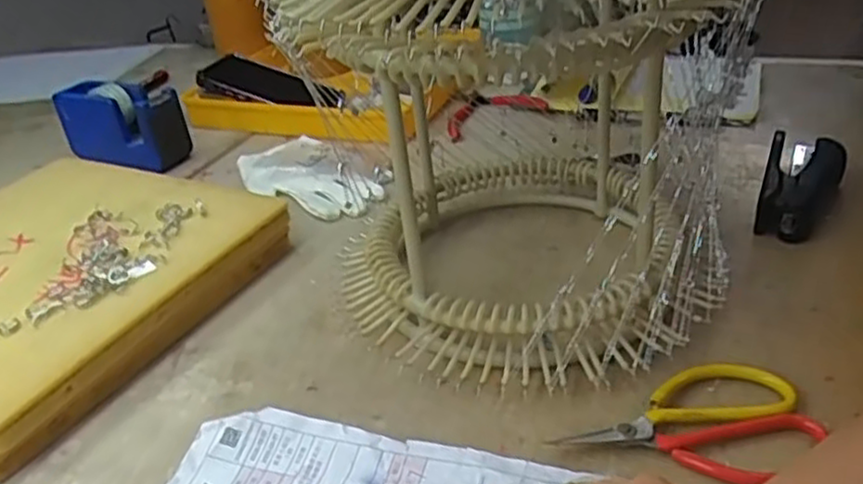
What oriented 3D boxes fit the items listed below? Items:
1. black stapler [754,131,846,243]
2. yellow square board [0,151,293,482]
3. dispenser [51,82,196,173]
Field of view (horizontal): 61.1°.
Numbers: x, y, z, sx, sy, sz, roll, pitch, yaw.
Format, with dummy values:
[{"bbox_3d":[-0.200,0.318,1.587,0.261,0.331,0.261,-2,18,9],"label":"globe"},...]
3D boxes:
[{"bbox_3d":[0.269,-0.042,0.534,0.049,0.029,0.114,11,35,28],"label":"black stapler"},{"bbox_3d":[-0.275,0.026,0.518,0.254,0.046,0.262,10,34,26],"label":"yellow square board"},{"bbox_3d":[-0.309,-0.117,0.727,0.127,0.073,0.048,7,33,23],"label":"dispenser"}]

